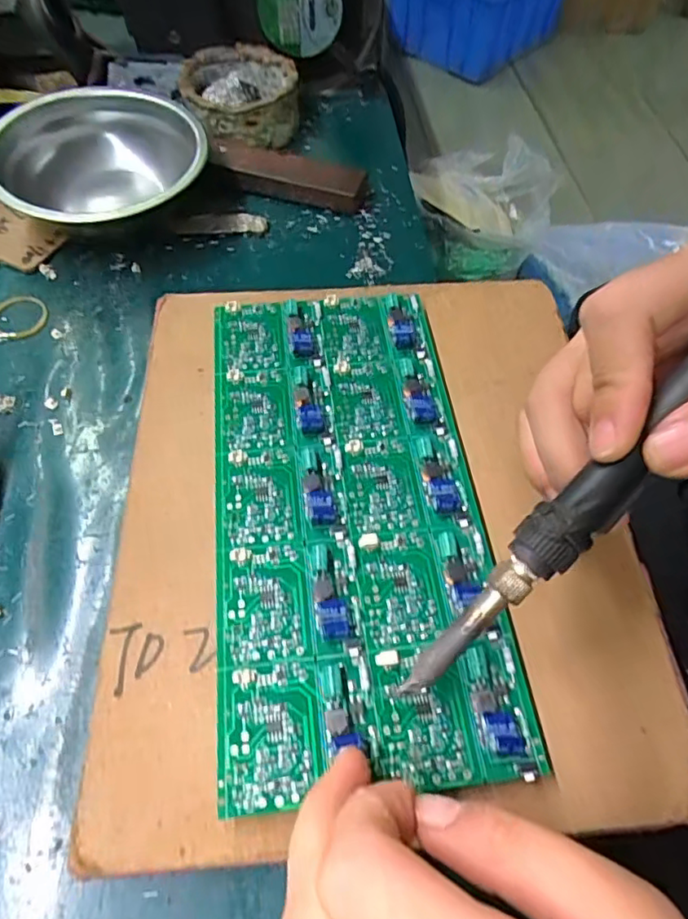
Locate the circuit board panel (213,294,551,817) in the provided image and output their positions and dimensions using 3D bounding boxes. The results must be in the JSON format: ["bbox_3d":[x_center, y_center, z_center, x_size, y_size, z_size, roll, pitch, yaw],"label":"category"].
[{"bbox_3d":[0.000,0.011,0.239,0.104,0.008,0.217,-5,58,-6],"label":"circuit board panel"}]

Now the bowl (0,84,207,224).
[{"bbox_3d":[-0.148,-0.178,0.362,0.126,0.045,0.131,-7,58,-7],"label":"bowl"}]

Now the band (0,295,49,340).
[{"bbox_3d":[-0.184,-0.082,0.327,0.031,0.004,0.034,-21,61,-15],"label":"band"}]

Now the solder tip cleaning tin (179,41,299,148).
[{"bbox_3d":[-0.073,-0.255,0.410,0.078,0.034,0.081,-7,58,-7],"label":"solder tip cleaning tin"}]

